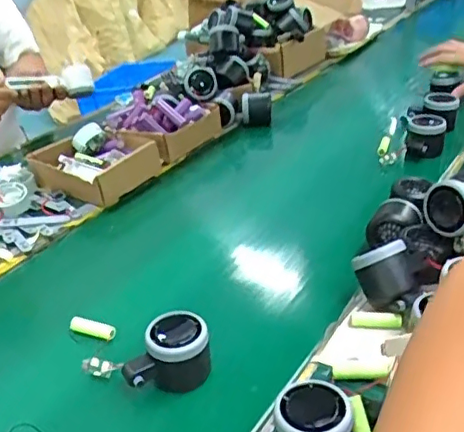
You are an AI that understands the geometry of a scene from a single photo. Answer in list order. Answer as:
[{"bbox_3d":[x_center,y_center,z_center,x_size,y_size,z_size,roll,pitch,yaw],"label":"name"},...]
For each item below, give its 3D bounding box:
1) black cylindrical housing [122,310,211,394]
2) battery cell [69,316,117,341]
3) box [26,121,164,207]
[{"bbox_3d":[-0.062,0.132,0.549,0.079,0.062,0.053,-10,31,-9],"label":"black cylindrical housing"},{"bbox_3d":[-0.149,0.120,0.614,0.053,0.014,0.013,8,32,20],"label":"battery cell"},{"bbox_3d":[-0.224,-0.081,0.924,0.174,0.058,0.158,14,35,29],"label":"box"}]

